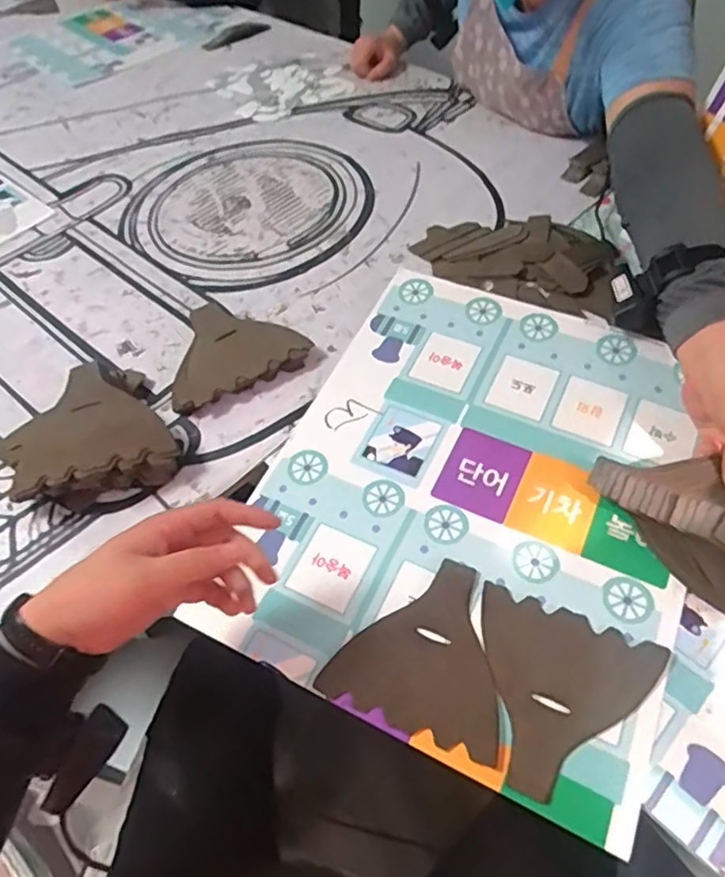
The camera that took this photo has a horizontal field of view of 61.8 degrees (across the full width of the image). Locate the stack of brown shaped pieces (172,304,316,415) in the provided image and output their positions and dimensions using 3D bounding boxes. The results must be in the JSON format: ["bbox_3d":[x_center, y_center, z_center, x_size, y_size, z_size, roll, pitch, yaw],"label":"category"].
[{"bbox_3d":[-0.162,-0.109,0.712,0.159,0.027,0.142,-28,56,-15],"label":"stack of brown shaped pieces"}]

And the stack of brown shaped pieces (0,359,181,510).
[{"bbox_3d":[-0.296,0.002,0.630,0.157,0.062,0.174,-34,58,-18],"label":"stack of brown shaped pieces"}]

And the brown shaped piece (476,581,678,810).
[{"bbox_3d":[0.146,0.198,0.466,0.139,0.004,0.141,20,58,19],"label":"brown shaped piece"}]

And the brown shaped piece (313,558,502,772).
[{"bbox_3d":[0.058,0.168,0.497,0.139,0.006,0.139,19,58,18],"label":"brown shaped piece"}]

